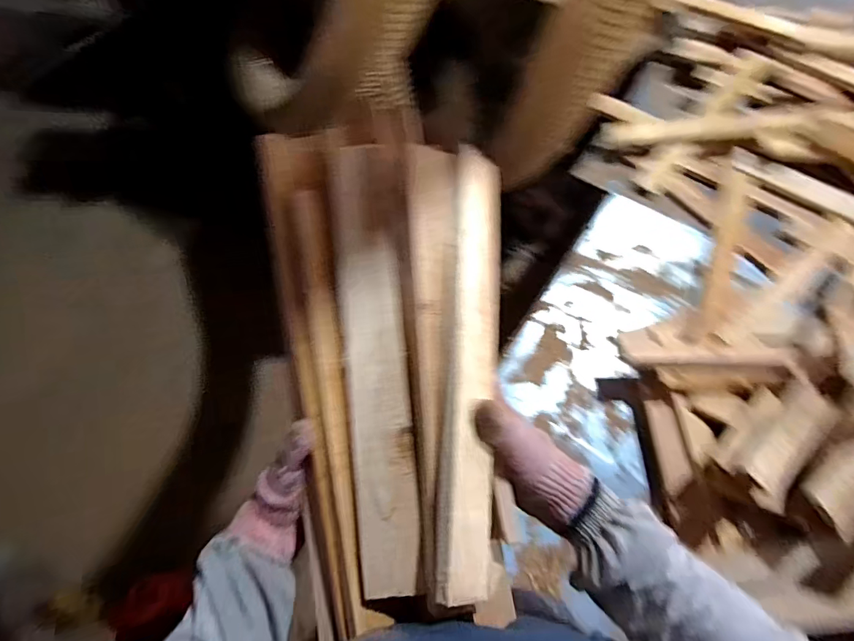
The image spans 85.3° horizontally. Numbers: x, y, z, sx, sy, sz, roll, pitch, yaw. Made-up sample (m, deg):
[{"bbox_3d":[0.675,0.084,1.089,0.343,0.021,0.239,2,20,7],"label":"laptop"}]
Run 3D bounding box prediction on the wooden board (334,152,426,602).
[{"bbox_3d":[-0.044,0.025,0.413,0.059,0.011,0.393,-5,78,-1],"label":"wooden board"}]

